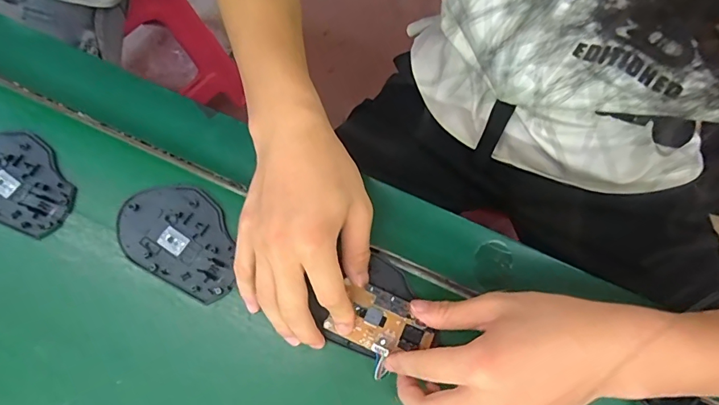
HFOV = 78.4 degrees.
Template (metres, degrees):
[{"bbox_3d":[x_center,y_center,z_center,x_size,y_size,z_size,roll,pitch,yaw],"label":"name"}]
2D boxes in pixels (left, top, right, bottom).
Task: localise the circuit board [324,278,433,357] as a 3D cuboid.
[{"bbox_3d":[0.018,0.091,0.335,0.072,0.015,0.042,23,77,6],"label":"circuit board"}]

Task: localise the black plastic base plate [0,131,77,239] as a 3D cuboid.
[{"bbox_3d":[-0.283,-0.021,0.360,0.110,0.009,0.072,23,77,5],"label":"black plastic base plate"}]

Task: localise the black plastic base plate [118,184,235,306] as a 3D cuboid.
[{"bbox_3d":[-0.143,0.027,0.357,0.106,0.005,0.074,28,77,7],"label":"black plastic base plate"}]

